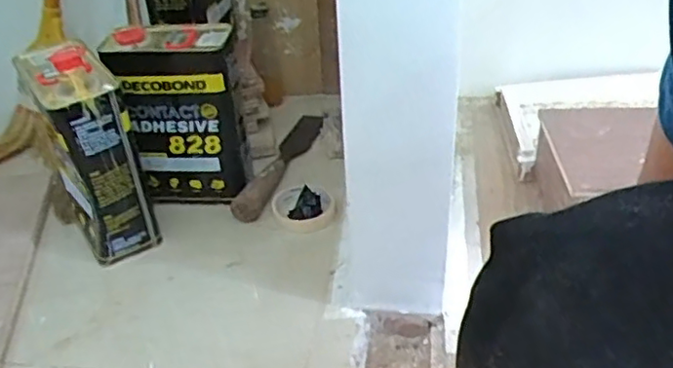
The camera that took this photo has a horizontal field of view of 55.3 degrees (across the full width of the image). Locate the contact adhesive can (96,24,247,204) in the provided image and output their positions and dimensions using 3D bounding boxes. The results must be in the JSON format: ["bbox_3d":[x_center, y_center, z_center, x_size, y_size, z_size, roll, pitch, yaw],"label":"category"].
[{"bbox_3d":[-0.216,-0.092,0.918,0.161,0.247,0.104,-2,35,3],"label":"contact adhesive can"}]

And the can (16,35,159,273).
[{"bbox_3d":[-0.321,-0.042,0.840,0.091,0.255,0.168,-24,39,-25],"label":"can"}]

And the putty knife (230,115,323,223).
[{"bbox_3d":[-0.087,-0.045,1.038,0.052,0.039,0.320,9,37,18],"label":"putty knife"}]

